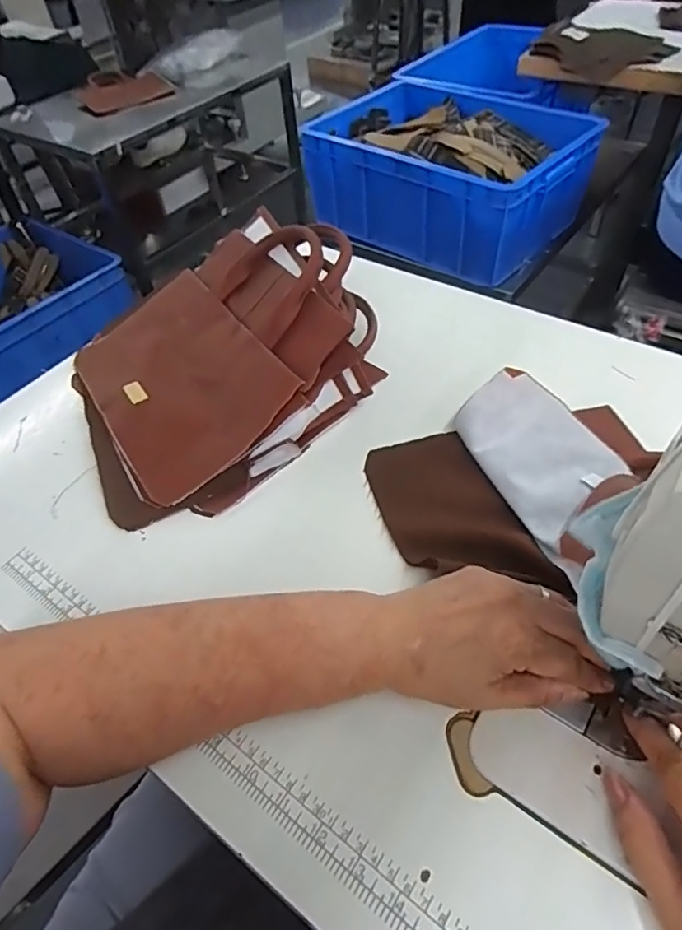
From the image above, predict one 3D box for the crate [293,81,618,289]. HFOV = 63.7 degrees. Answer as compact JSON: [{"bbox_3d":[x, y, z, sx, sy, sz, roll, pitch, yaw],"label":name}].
[{"bbox_3d":[0.225,-0.639,1.189,0.527,0.201,0.378,32,60,28],"label":"crate"}]

